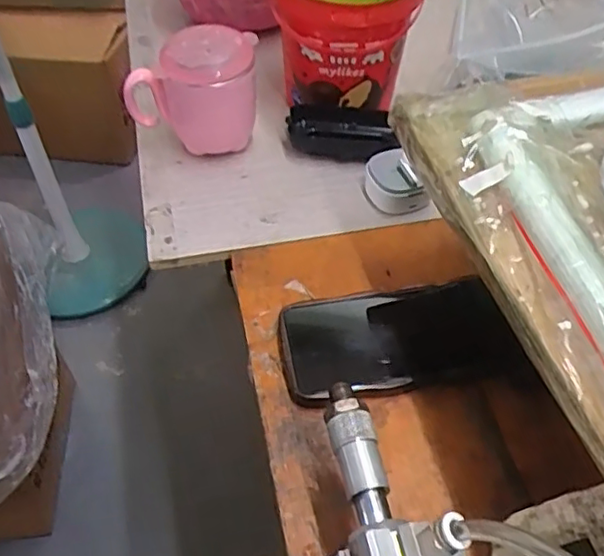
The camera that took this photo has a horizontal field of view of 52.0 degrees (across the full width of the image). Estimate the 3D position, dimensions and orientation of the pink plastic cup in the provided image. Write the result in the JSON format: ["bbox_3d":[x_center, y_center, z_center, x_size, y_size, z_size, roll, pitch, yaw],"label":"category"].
[{"bbox_3d":[-0.091,-0.164,0.544,0.108,0.095,0.072,11,51,9],"label":"pink plastic cup"}]

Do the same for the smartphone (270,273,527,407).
[{"bbox_3d":[0.063,0.039,0.430,0.154,0.011,0.080,-10,53,-4],"label":"smartphone"}]

